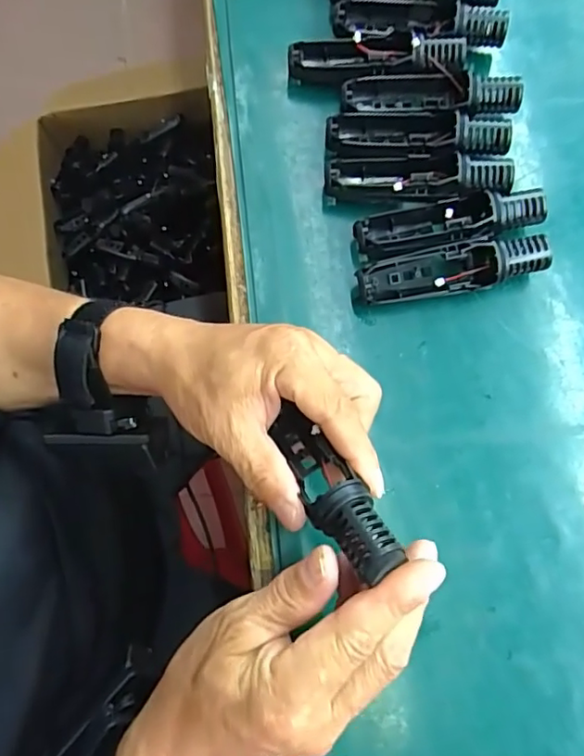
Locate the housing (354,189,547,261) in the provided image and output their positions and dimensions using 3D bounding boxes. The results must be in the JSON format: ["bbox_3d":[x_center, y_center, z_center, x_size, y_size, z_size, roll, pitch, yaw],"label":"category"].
[{"bbox_3d":[0.103,-0.101,0.373,0.121,0.027,0.031,-9,76,-3],"label":"housing"}]

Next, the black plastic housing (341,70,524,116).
[{"bbox_3d":[0.097,-0.195,0.395,0.120,0.032,0.030,5,75,0],"label":"black plastic housing"}]

